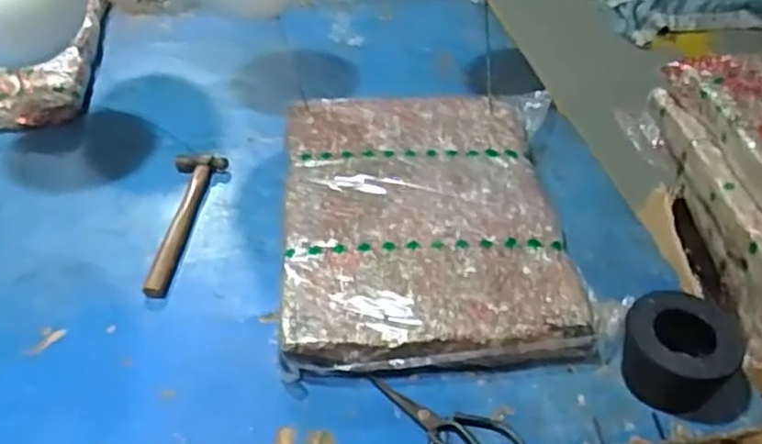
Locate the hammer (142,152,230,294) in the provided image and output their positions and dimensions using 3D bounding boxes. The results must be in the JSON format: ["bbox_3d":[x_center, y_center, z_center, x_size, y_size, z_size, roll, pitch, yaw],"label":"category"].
[{"bbox_3d":[-0.259,-0.004,0.950,0.066,0.019,0.267,1,40,-2],"label":"hammer"}]

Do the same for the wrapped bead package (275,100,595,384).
[{"bbox_3d":[0.065,-0.017,0.955,0.380,0.060,0.526,0,40,-2],"label":"wrapped bead package"}]

